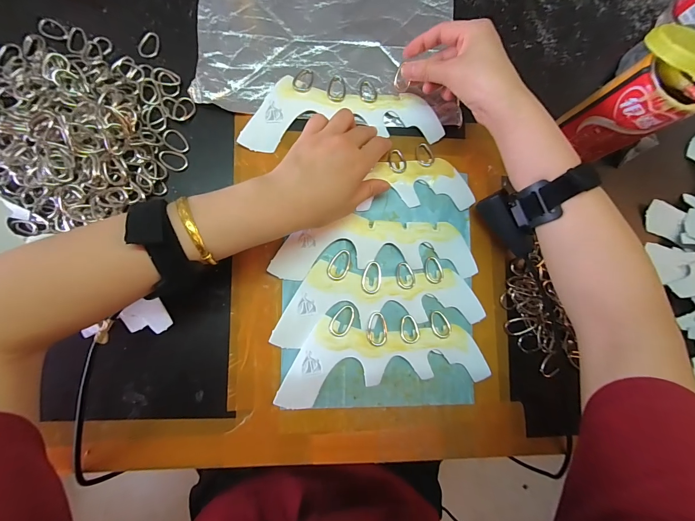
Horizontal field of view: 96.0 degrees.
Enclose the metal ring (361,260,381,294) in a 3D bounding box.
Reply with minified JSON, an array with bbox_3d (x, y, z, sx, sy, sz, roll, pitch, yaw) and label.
[{"bbox_3d":[0.027,0.018,0.330,0.021,0.004,0.034,11,83,-6],"label":"metal ring"}]

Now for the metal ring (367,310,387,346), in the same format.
[{"bbox_3d":[0.032,0.071,0.325,0.021,0.004,0.034,12,82,-6],"label":"metal ring"}]

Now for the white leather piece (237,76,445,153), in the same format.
[{"bbox_3d":[-0.005,-0.163,0.347,0.216,0.009,0.077,-4,84,-7],"label":"white leather piece"}]

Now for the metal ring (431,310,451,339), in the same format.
[{"bbox_3d":[0.099,0.068,0.335,0.020,0.005,0.029,-17,86,-9],"label":"metal ring"}]

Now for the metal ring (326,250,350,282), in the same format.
[{"bbox_3d":[-0.008,0.005,0.329,0.020,0.004,0.035,27,81,-3],"label":"metal ring"}]

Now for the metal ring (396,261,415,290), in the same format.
[{"bbox_3d":[0.063,0.017,0.338,0.020,0.004,0.030,4,75,2],"label":"metal ring"}]

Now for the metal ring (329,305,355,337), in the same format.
[{"bbox_3d":[-0.005,0.062,0.322,0.020,0.004,0.033,27,81,-3],"label":"metal ring"}]

